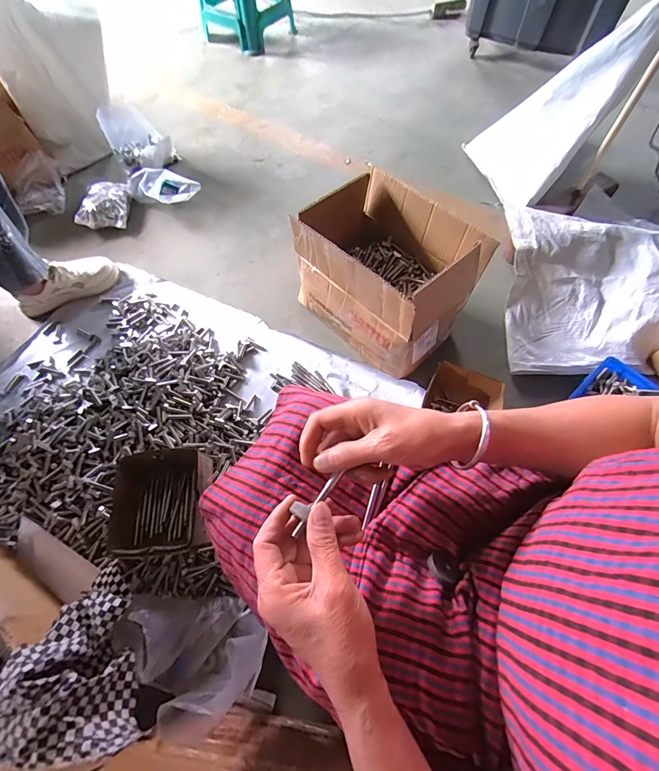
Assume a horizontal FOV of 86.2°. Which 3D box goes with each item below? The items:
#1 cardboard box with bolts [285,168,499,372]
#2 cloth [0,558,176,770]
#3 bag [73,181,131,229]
[{"bbox_3d":[0.125,-0.247,0.777,0.249,0.234,0.341,-40,69,-17],"label":"cardboard box with bolts"},{"bbox_3d":[-0.338,0.379,0.457,0.186,0.110,0.216,-35,67,-16],"label":"cloth"},{"bbox_3d":[-0.693,-0.558,1.095,0.133,0.064,0.170,-4,63,2],"label":"bag"}]

